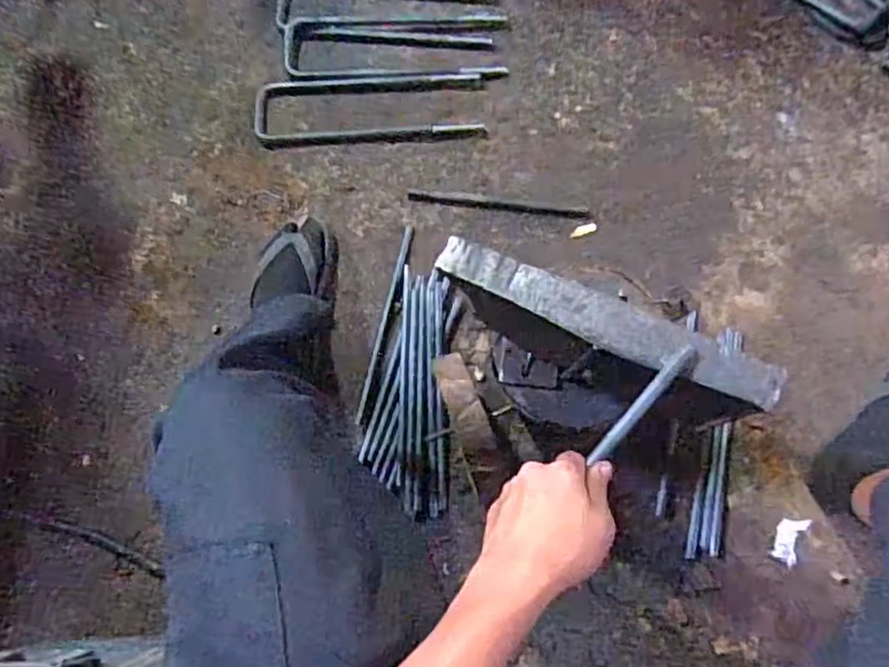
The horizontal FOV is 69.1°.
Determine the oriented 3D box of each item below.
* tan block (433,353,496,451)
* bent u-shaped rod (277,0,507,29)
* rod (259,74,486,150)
[{"bbox_3d":[0.021,0.077,0.722,0.038,0.016,0.115,-20,74,-5],"label":"tan block"},{"bbox_3d":[-0.093,-0.565,1.108,0.377,0.027,0.096,-3,73,0],"label":"bent u-shaped rod"},{"bbox_3d":[-0.121,-0.365,1.045,0.359,0.020,0.128,-4,75,-4],"label":"rod"}]

